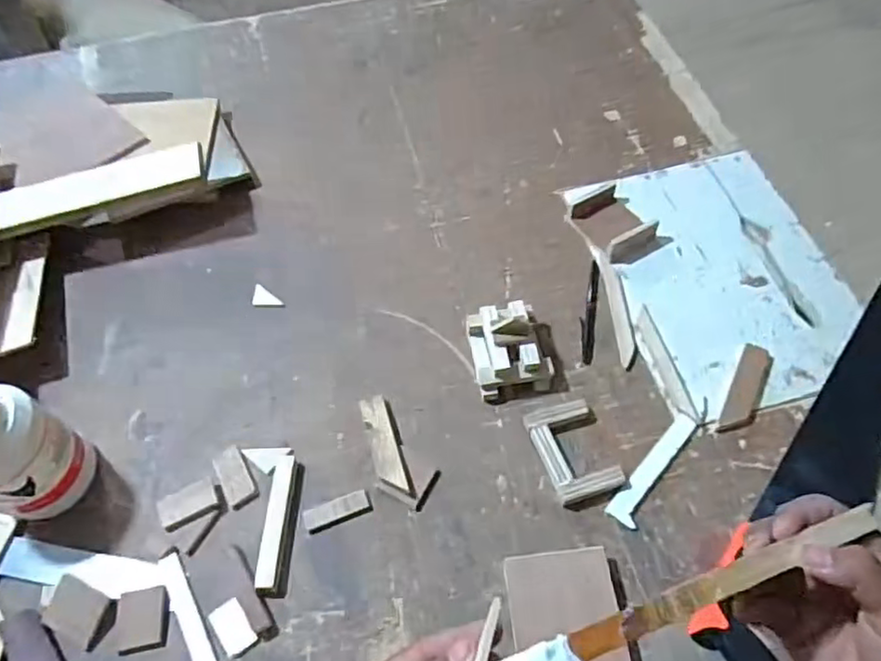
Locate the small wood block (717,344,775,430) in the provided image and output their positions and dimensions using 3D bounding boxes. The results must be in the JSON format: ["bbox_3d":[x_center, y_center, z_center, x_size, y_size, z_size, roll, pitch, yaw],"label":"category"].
[{"bbox_3d":[0.340,0.065,0.706,0.033,0.006,0.119,24,63,18],"label":"small wood block"}]

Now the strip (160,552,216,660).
[{"bbox_3d":[-0.228,0.291,0.596,0.021,0.007,0.176,-28,61,-13],"label":"strip"}]

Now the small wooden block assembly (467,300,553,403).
[{"bbox_3d":[0.077,0.016,0.718,0.085,0.061,0.101,-10,58,-3],"label":"small wooden block assembly"}]

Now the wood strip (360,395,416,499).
[{"bbox_3d":[-0.058,0.125,0.682,0.031,0.019,0.114,-18,59,-7],"label":"wood strip"}]

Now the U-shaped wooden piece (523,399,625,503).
[{"bbox_3d":[0.139,0.124,0.675,0.071,0.012,0.105,-19,59,-8],"label":"U-shaped wooden piece"}]

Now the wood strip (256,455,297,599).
[{"bbox_3d":[-0.166,0.193,0.643,0.022,0.013,0.138,0,58,3],"label":"wood strip"}]

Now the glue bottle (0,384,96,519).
[{"bbox_3d":[-0.410,0.119,0.612,0.075,0.153,0.091,-3,58,2],"label":"glue bottle"}]

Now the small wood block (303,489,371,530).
[{"bbox_3d":[-0.107,0.186,0.659,0.067,0.006,0.021,-20,59,-9],"label":"small wood block"}]

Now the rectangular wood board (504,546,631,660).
[{"bbox_3d":[0.117,0.281,0.578,0.096,0.023,0.151,-7,58,0],"label":"rectangular wood board"}]

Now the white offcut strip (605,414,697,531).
[{"bbox_3d":[0.225,0.144,0.663,0.029,0.005,0.139,36,67,23],"label":"white offcut strip"}]

